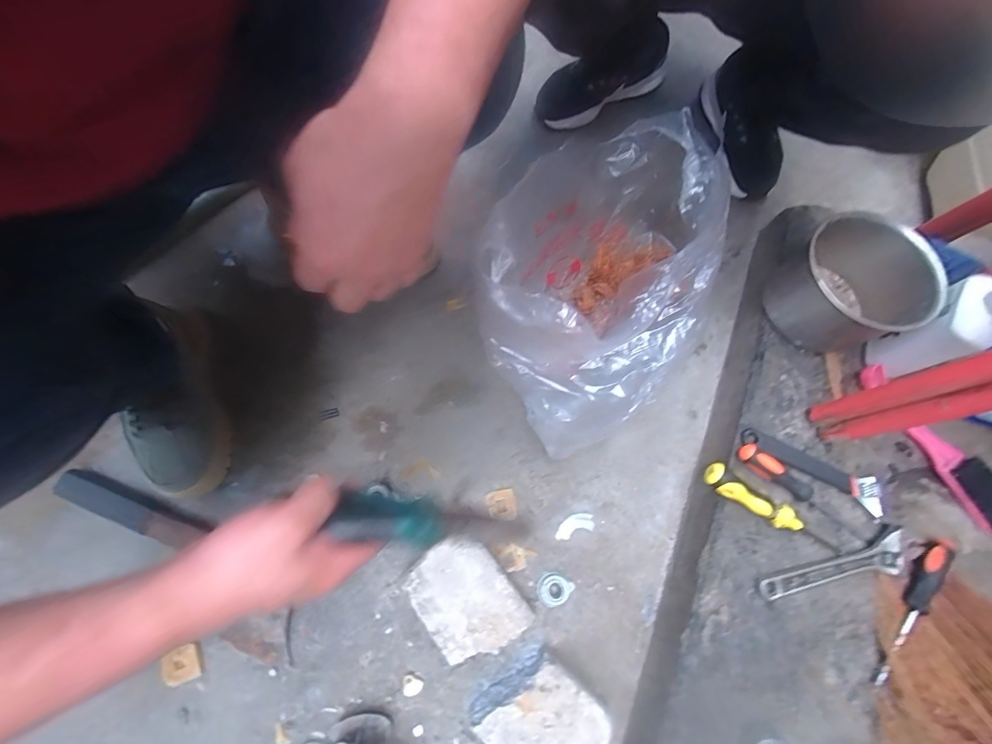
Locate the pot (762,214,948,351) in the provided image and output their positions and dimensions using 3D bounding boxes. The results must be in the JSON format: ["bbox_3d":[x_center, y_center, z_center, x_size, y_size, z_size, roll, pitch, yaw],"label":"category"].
[{"bbox_3d":[0.442,-0.102,0.534,0.145,0.112,0.142,-20,75,-10],"label":"pot"}]

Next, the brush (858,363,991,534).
[{"bbox_3d":[0.538,0.091,0.511,0.032,0.034,0.227,-29,76,-12],"label":"brush"}]

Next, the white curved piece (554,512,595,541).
[{"bbox_3d":[0.106,0.209,0.566,0.055,0.004,0.026,-16,72,-8],"label":"white curved piece"}]

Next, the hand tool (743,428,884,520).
[{"bbox_3d":[0.395,0.118,0.520,0.172,0.011,0.042,30,73,6],"label":"hand tool"}]

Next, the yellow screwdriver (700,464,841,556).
[{"bbox_3d":[0.319,0.161,0.482,0.171,0.030,0.025,31,73,6],"label":"yellow screwdriver"}]

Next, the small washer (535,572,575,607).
[{"bbox_3d":[0.074,0.282,0.540,0.042,0.012,0.040,1,70,-2],"label":"small washer"}]

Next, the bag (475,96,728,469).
[{"bbox_3d":[0.125,-0.126,0.556,0.229,0.253,0.434,21,71,5],"label":"bag"}]

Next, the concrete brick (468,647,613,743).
[{"bbox_3d":[0.054,0.396,0.479,0.122,0.053,0.107,40,74,11],"label":"concrete brick"}]

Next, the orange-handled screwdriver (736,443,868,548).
[{"bbox_3d":[0.365,0.141,0.490,0.165,0.022,0.025,36,73,8],"label":"orange-handled screwdriver"}]

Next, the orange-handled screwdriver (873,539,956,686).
[{"bbox_3d":[0.458,0.260,0.455,0.021,0.028,0.174,34,73,7],"label":"orange-handled screwdriver"}]

